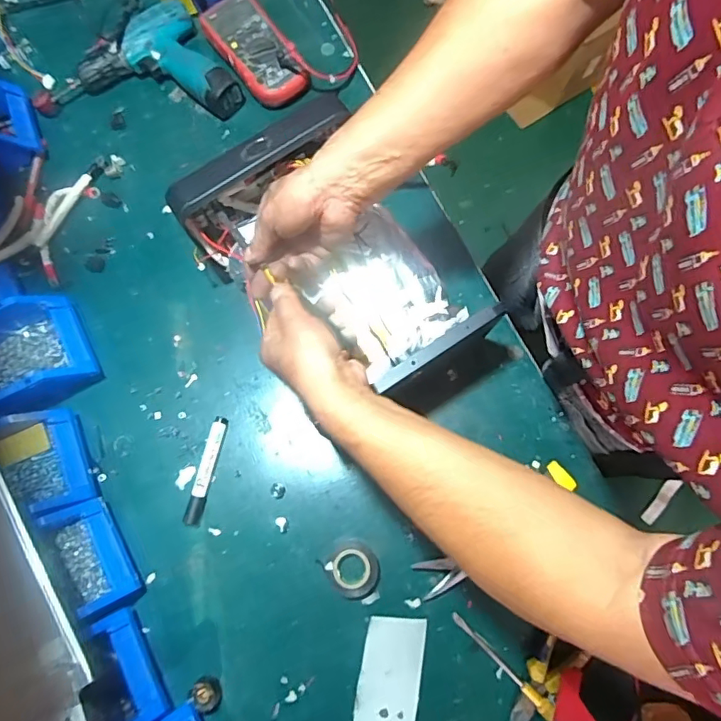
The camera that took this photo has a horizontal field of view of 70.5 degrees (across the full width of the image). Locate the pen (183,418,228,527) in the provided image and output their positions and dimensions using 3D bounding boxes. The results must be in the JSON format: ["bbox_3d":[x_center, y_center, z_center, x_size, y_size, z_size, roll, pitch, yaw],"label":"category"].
[{"bbox_3d":[-0.187,0.132,0.619,0.019,0.014,0.129,13,77,4],"label":"pen"}]

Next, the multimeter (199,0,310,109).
[{"bbox_3d":[-0.150,-0.446,0.736,0.084,0.044,0.177,-34,78,-7],"label":"multimeter"}]

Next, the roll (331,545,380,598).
[{"bbox_3d":[-0.005,0.241,0.582,0.053,0.011,0.054,0,76,1],"label":"roll"}]

